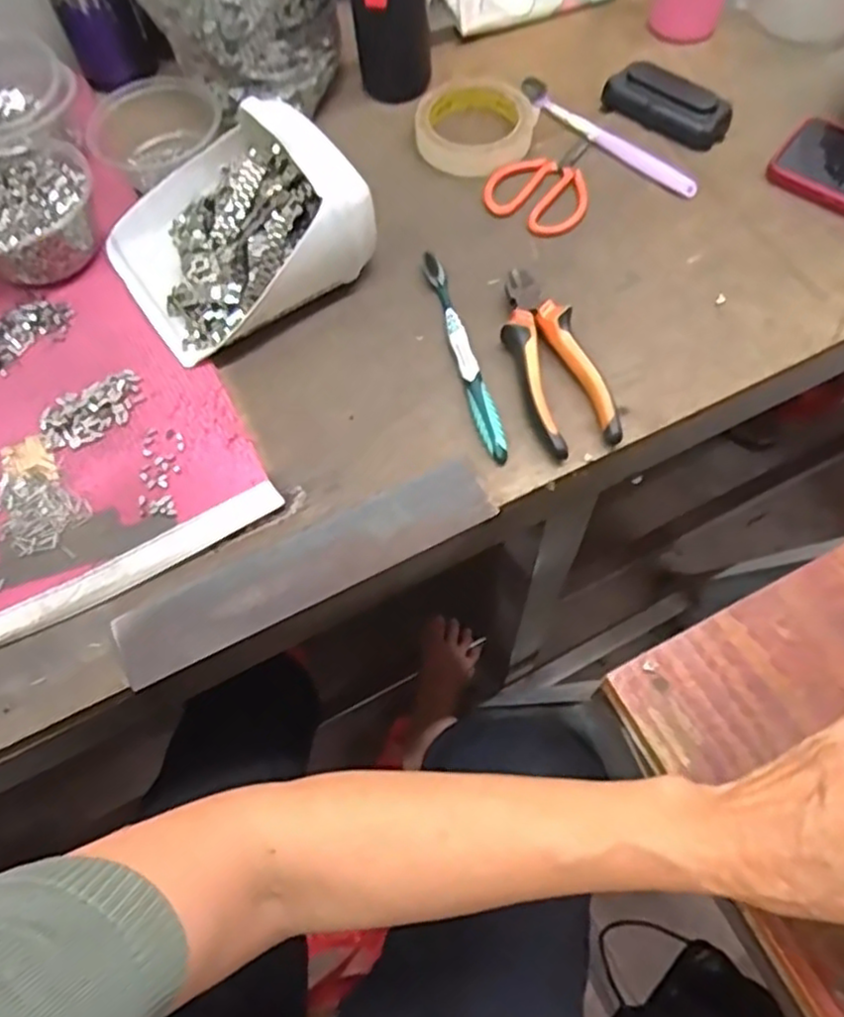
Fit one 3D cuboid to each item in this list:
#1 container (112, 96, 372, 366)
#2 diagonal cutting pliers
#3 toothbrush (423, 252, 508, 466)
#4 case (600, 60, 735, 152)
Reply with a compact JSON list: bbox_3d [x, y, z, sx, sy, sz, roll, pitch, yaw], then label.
[{"bbox_3d":[-0.140,-0.211,0.525,0.173,0.076,0.160,-32,69,-12],"label":"container"},{"bbox_3d":[0.089,-0.106,0.506,0.051,0.027,0.149,-17,64,-5],"label":"diagonal cutting pliers"},{"bbox_3d":[0.029,-0.112,0.515,0.016,0.012,0.178,-15,64,-4],"label":"toothbrush"},{"bbox_3d":[0.209,-0.344,0.608,0.107,0.020,0.051,35,71,18],"label":"case"}]

